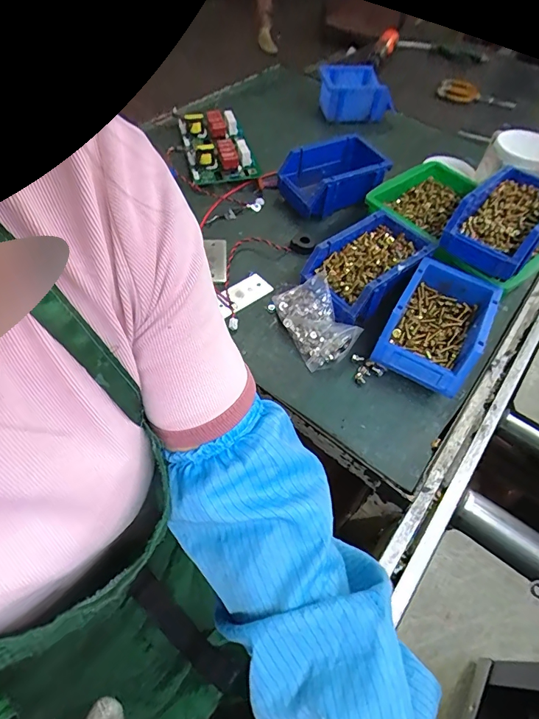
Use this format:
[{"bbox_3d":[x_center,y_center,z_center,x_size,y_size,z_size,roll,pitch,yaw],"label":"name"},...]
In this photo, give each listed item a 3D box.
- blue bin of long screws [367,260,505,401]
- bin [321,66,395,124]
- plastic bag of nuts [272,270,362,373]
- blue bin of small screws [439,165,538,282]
[{"bbox_3d":[0.214,-0.042,0.528,0.111,0.079,0.160,28,57,15],"label":"blue bin of long screws"},{"bbox_3d":[0.184,-0.581,0.892,0.163,0.079,0.126,7,55,1],"label":"bin"},{"bbox_3d":[0.061,-0.053,0.540,0.073,0.055,0.118,-20,59,-18],"label":"plastic bag of nuts"},{"bbox_3d":[0.332,-0.196,0.570,0.112,0.068,0.187,39,61,21],"label":"blue bin of small screws"}]

